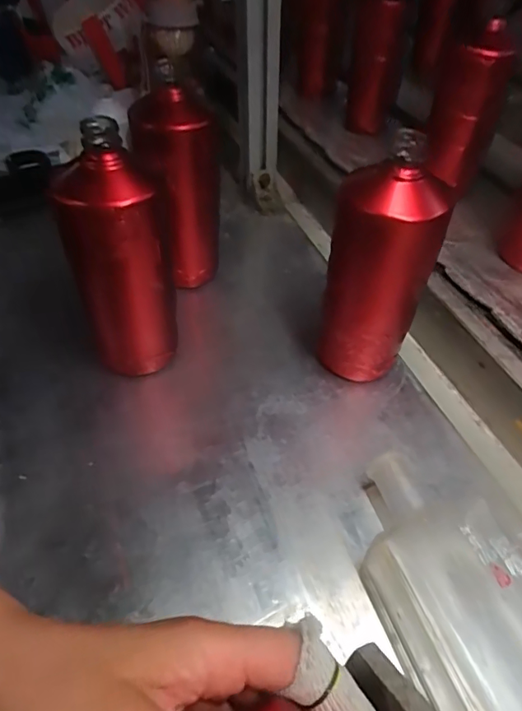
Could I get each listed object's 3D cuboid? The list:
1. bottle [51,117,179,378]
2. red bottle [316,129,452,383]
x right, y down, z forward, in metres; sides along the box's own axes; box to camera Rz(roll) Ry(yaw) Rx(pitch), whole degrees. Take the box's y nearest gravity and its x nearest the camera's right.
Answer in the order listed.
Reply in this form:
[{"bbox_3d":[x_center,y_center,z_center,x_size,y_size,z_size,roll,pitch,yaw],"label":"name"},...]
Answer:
[{"bbox_3d":[-0.117,-0.073,0.404,0.076,0.218,0.083,-25,53,-13],"label":"bottle"},{"bbox_3d":[0.097,-0.066,0.414,0.082,0.209,0.070,7,47,4],"label":"red bottle"}]

